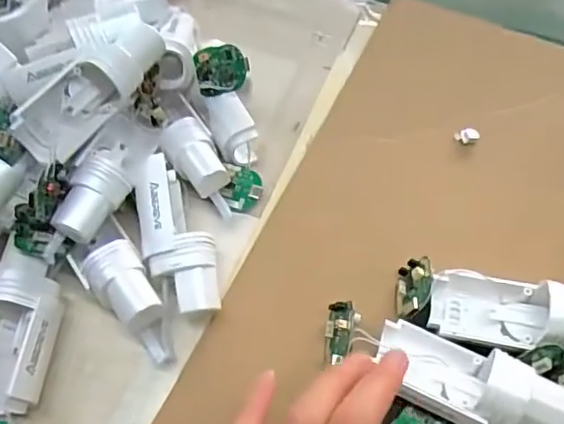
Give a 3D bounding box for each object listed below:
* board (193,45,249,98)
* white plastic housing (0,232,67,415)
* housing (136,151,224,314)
[{"bbox_3d":[-0.037,-0.087,0.353,0.033,0.006,0.028,-9,96,16],"label":"board"},{"bbox_3d":[-0.138,0.060,0.298,0.036,0.026,0.083,-1,75,2],"label":"white plastic housing"},{"bbox_3d":[-0.060,0.015,0.325,0.036,0.032,0.090,-21,73,-9],"label":"housing"}]

